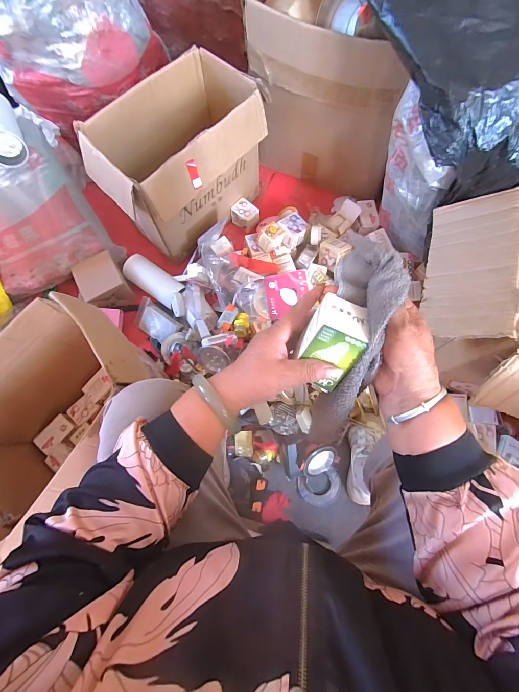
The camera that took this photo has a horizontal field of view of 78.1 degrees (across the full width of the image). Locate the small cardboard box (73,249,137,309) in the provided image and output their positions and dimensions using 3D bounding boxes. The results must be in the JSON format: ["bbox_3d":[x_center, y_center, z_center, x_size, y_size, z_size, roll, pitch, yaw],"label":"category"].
[{"bbox_3d":[-0.420,-0.169,0.862,0.114,0.093,0.120,-29,76,-6],"label":"small cardboard box"}]

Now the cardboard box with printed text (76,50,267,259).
[{"bbox_3d":[-0.195,-0.466,0.821,0.256,0.272,0.412,43,80,12],"label":"cardboard box with printed text"}]

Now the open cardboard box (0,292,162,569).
[{"bbox_3d":[-0.375,0.130,0.612,0.206,0.290,0.366,41,79,12],"label":"open cardboard box"}]

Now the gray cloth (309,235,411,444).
[{"bbox_3d":[0.095,0.009,0.327,0.061,0.070,0.227,12,102,5],"label":"gray cloth"}]

